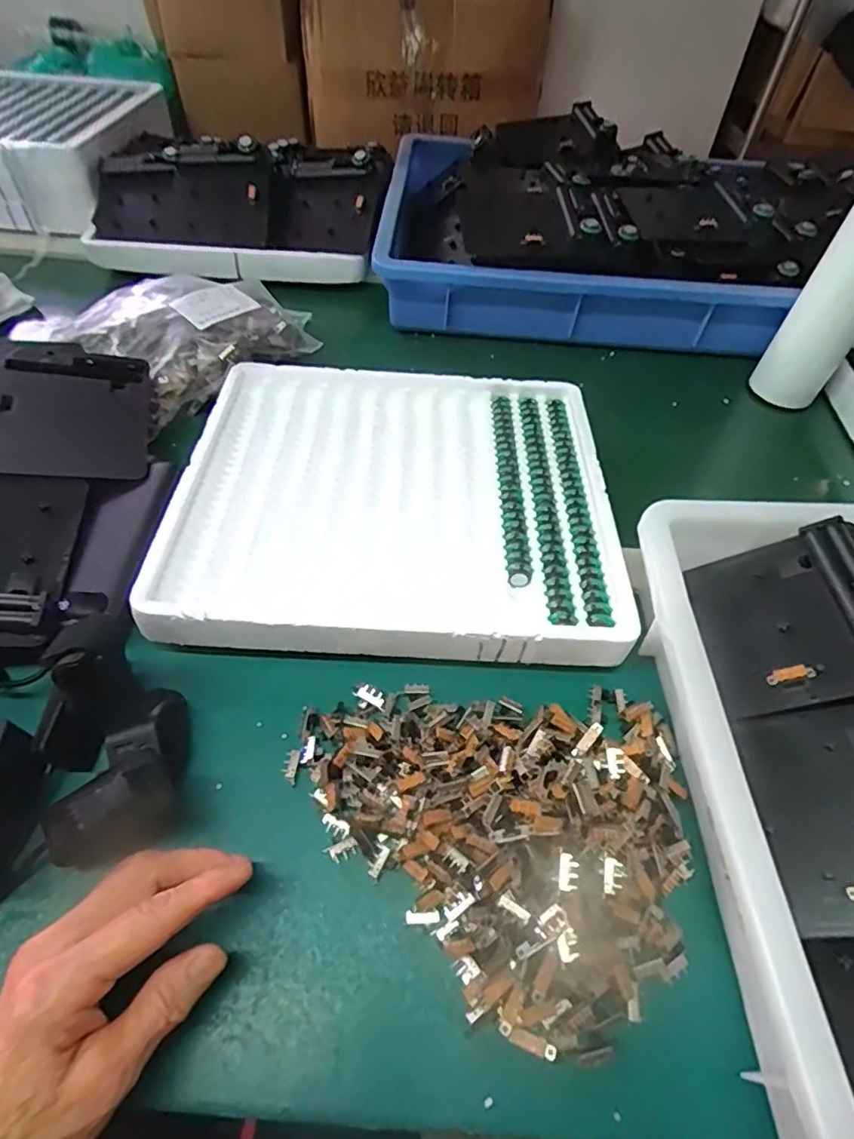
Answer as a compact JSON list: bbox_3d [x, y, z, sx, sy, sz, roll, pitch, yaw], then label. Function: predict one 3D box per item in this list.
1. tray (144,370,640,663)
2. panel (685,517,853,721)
[{"bbox_3d":[-0.018,-0.068,0.447,0.315,0.033,0.291,3,52,0],"label":"tray"},{"bbox_3d":[0.222,0.028,0.347,0.098,0.020,0.108,-28,41,29],"label":"panel"}]

